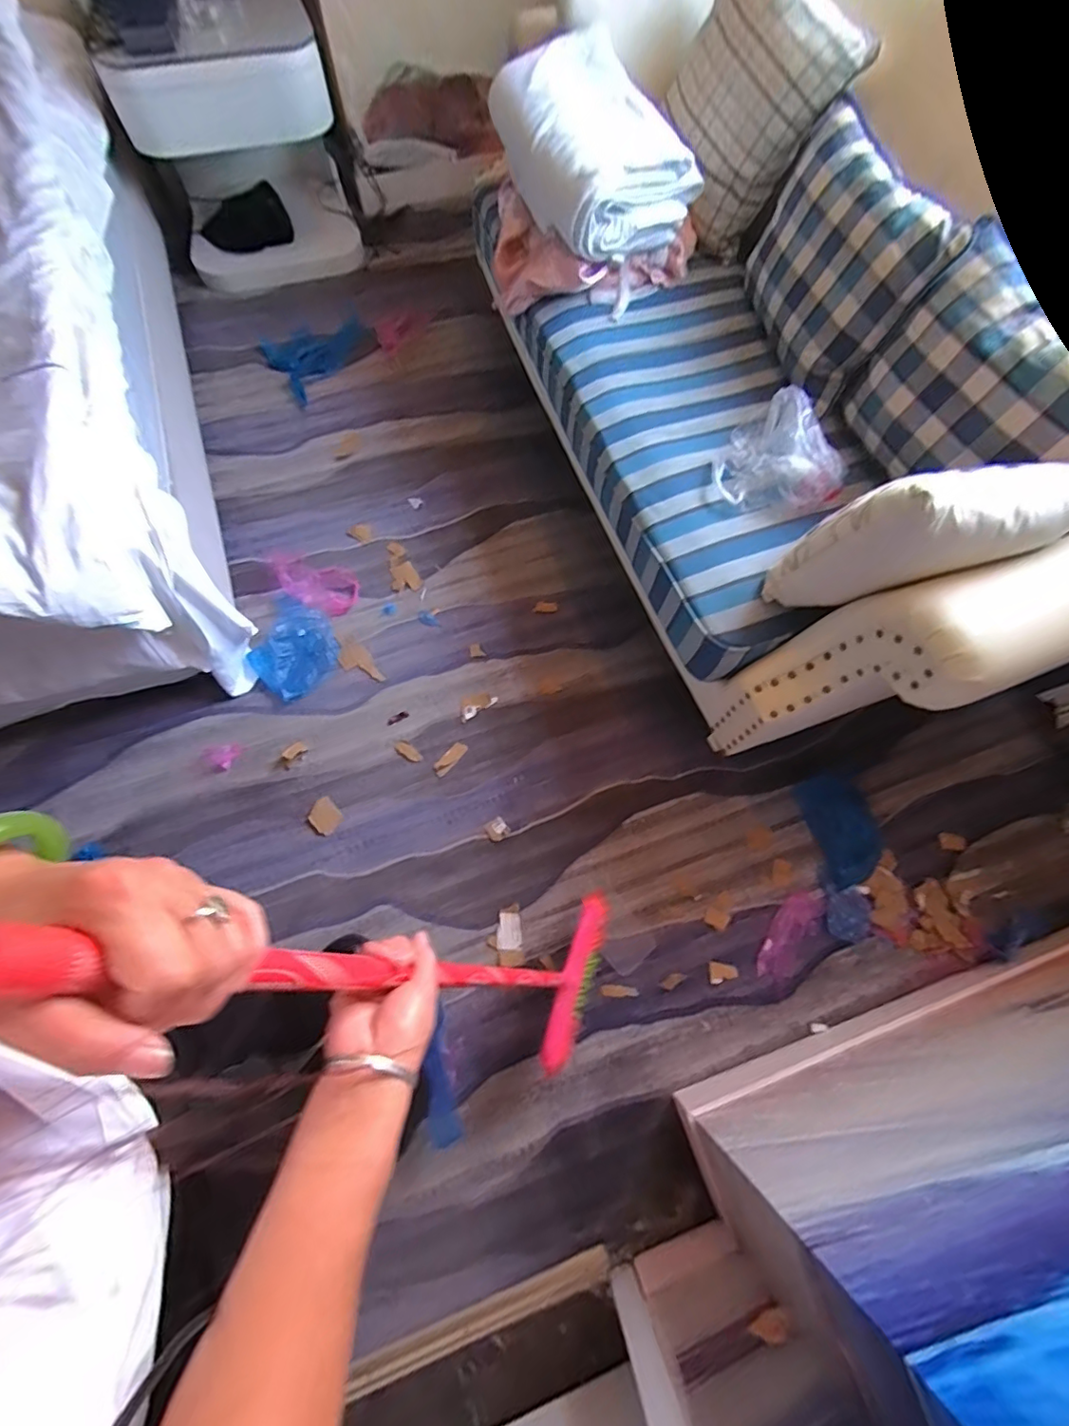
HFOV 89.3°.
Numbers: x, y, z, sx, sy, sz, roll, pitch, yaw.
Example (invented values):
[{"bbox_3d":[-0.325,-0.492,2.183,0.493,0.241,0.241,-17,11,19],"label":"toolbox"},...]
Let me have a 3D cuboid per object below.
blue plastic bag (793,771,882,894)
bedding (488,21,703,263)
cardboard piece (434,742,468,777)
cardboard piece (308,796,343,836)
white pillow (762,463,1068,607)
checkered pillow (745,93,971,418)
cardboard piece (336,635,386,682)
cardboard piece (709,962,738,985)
[{"bbox_3d":[0.721,0.270,1.264,0.164,0.025,0.251,-10,70,-4],"label":"blue plastic bag"},{"bbox_3d":[0.146,-1.331,1.265,0.382,0.189,0.500,-22,72,-9],"label":"bedding"},{"bbox_3d":[-0.208,0.112,1.332,0.039,0.004,0.097,40,74,12],"label":"cardboard piece"},{"bbox_3d":[-0.493,0.244,1.272,0.065,0.007,0.081,-39,75,-14],"label":"cardboard piece"},{"bbox_3d":[0.651,-0.267,0.859,0.423,0.293,0.134,-3,70,-2],"label":"white pillow"},{"bbox_3d":[0.642,-0.943,1.128,0.140,0.336,0.478,-7,73,-27],"label":"checkered pillow"},{"bbox_3d":[-0.465,-0.132,1.420,0.075,0.015,0.153,-33,84,-15],"label":"cardboard piece"},{"bbox_3d":[0.408,0.563,1.168,0.062,0.004,0.042,4,70,1],"label":"cardboard piece"}]

